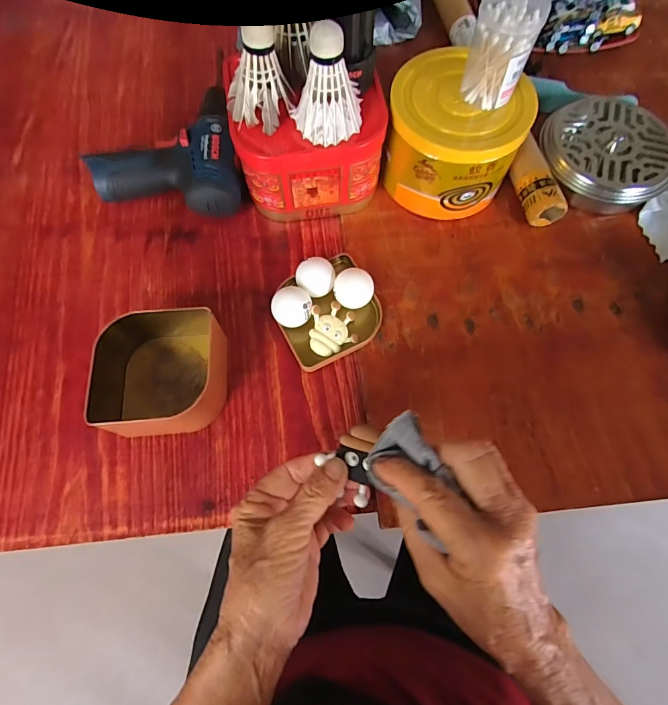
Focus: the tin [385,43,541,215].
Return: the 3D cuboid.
[{"bbox_3d":[0.119,-0.219,0.431,0.135,0.102,0.121,31,72,11],"label":"tin"}]

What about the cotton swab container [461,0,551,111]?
[{"bbox_3d":[0.145,-0.265,0.358,0.051,0.072,0.052,14,70,5],"label":"cotton swab container"}]

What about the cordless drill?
[{"bbox_3d":[-0.185,-0.214,0.454,0.154,0.052,0.161,-9,70,-4],"label":"cordless drill"}]

